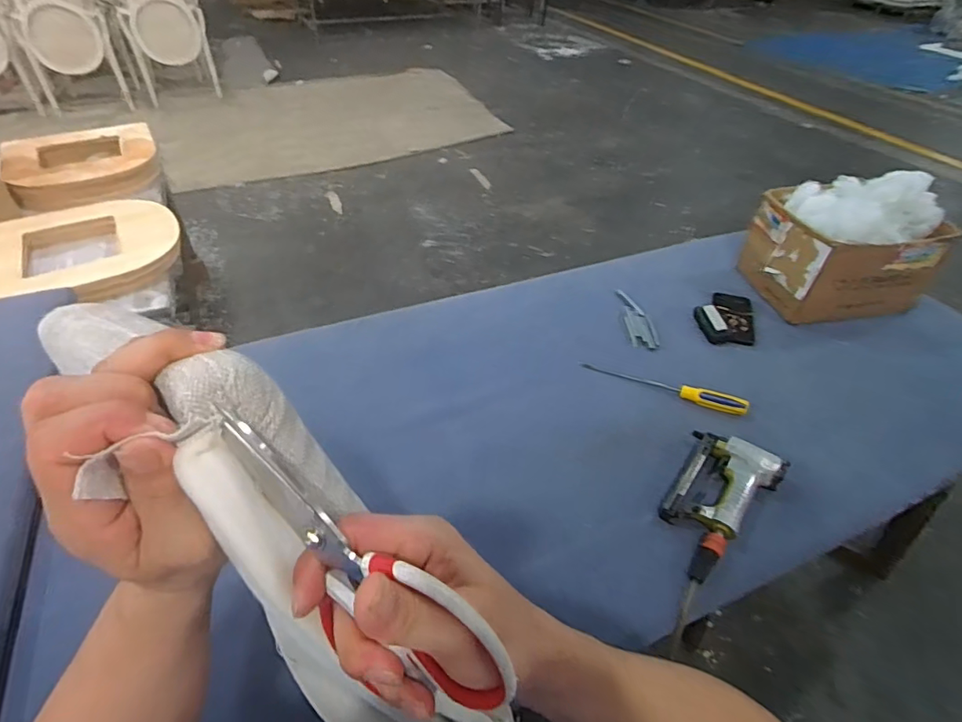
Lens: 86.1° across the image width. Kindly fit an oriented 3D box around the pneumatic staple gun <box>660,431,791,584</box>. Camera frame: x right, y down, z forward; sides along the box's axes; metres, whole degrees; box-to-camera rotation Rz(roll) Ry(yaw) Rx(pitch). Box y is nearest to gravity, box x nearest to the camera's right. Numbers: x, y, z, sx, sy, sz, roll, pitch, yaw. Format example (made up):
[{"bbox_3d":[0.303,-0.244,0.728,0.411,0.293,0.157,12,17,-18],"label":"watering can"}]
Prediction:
[{"bbox_3d":[0.328,0.194,0.744,0.131,0.041,0.242,33,50,31],"label":"pneumatic staple gun"}]

